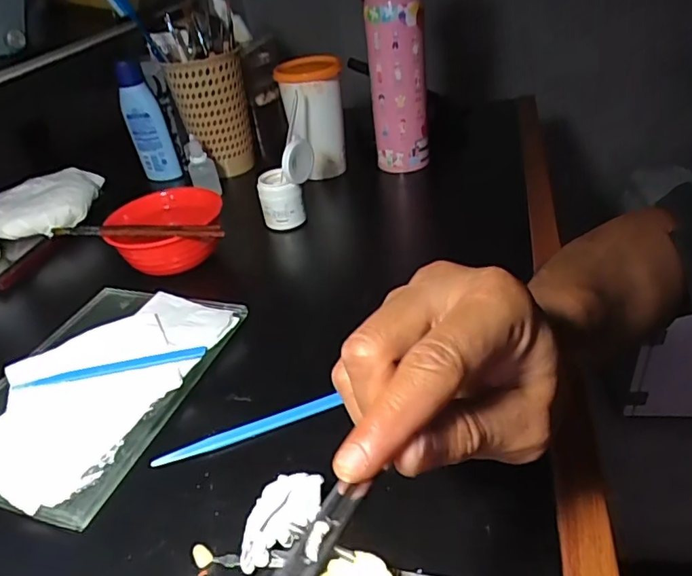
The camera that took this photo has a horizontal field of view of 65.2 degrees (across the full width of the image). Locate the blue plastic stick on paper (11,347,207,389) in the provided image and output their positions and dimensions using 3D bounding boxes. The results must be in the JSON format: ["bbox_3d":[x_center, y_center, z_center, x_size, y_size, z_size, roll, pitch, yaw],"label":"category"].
[{"bbox_3d":[-0.171,0.057,0.395,0.136,0.004,0.010,-9,38,-5],"label":"blue plastic stick on paper"}]

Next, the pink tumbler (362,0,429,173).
[{"bbox_3d":[0.056,-0.245,0.603,0.071,0.223,0.075,-5,35,4],"label":"pink tumbler"}]

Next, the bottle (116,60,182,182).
[{"bbox_3d":[-0.247,-0.203,0.674,0.046,0.146,0.028,-19,37,-16],"label":"bottle"}]

